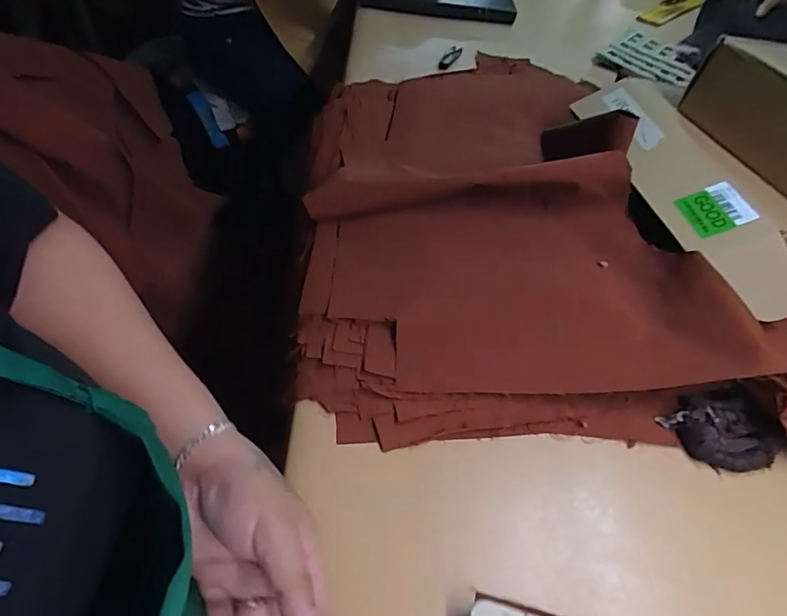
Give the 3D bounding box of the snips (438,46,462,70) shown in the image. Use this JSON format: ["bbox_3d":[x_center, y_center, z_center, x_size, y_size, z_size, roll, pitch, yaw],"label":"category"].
[{"bbox_3d":[0.095,-0.412,0.807,0.026,0.009,0.090,17,49,9],"label":"snips"}]

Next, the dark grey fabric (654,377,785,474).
[{"bbox_3d":[0.253,0.091,0.373,0.078,0.032,0.058,-6,49,-11],"label":"dark grey fabric"}]

